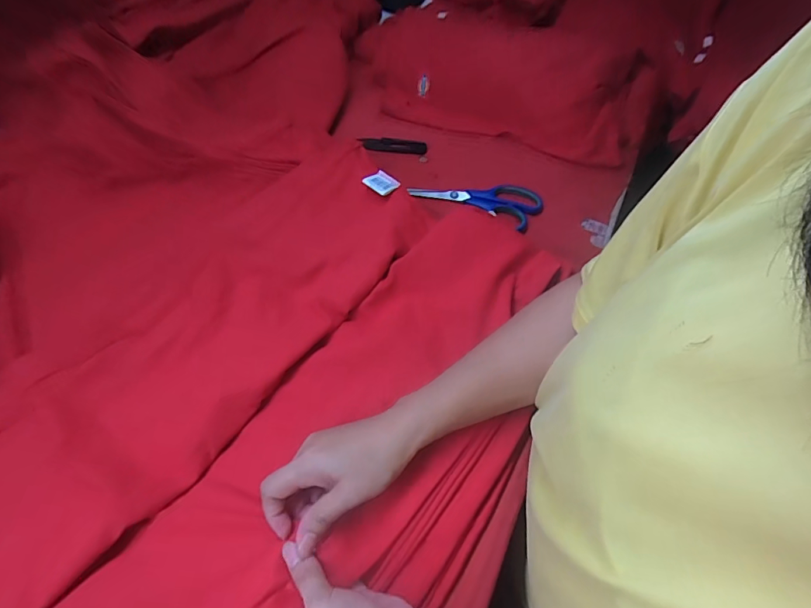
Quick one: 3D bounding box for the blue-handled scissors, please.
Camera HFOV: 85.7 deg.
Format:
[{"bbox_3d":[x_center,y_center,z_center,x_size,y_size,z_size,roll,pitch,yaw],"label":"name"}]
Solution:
[{"bbox_3d":[0.091,-0.141,0.564,0.165,0.013,0.068,18,60,15],"label":"blue-handled scissors"}]

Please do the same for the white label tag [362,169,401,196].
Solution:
[{"bbox_3d":[-0.028,-0.141,0.507,0.033,0.010,0.030,36,66,23],"label":"white label tag"}]

